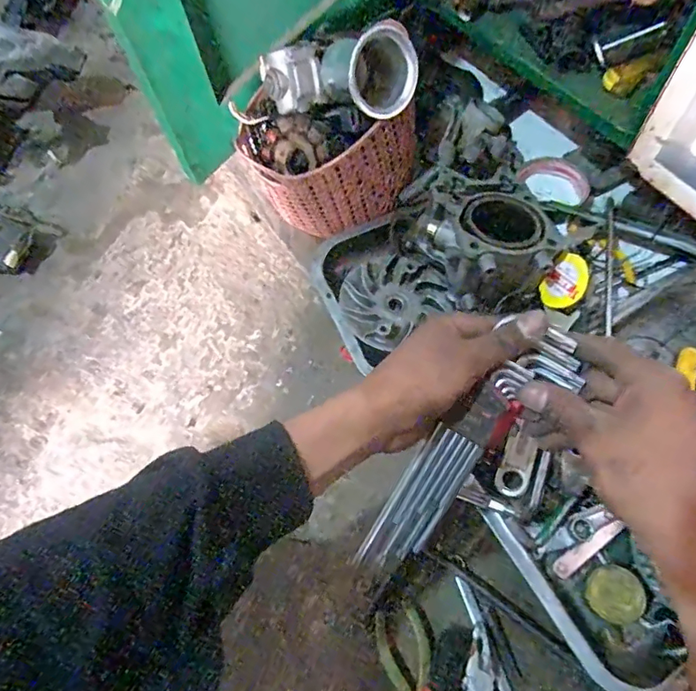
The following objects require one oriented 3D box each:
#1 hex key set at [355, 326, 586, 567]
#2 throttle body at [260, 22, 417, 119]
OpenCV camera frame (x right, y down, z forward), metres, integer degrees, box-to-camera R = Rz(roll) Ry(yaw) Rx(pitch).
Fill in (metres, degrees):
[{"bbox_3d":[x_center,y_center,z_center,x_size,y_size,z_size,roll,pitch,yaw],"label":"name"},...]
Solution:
[{"bbox_3d":[0.074,0.076,0.333,0.041,0.027,0.203,41,107,19],"label":"hex key set"},{"bbox_3d":[-0.017,-0.258,0.470,0.154,0.075,0.064,9,66,21],"label":"throttle body"}]

